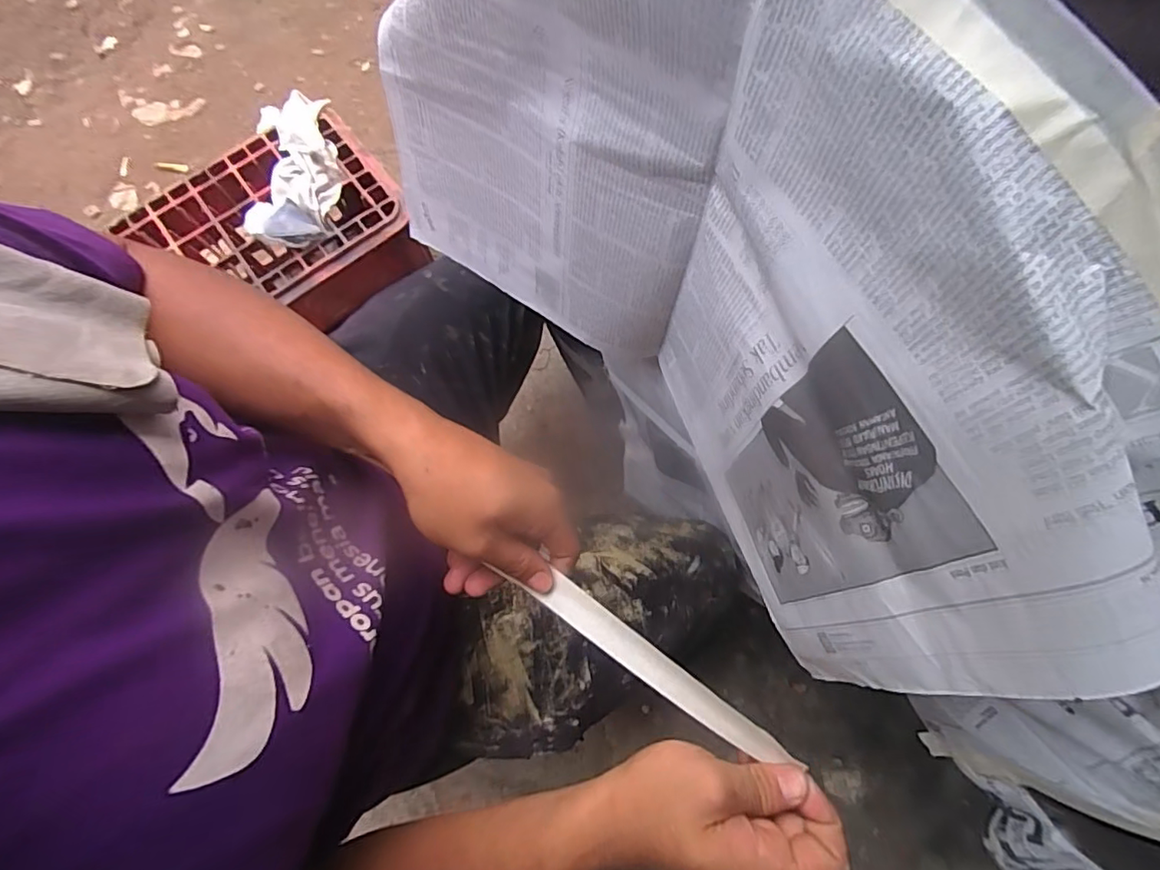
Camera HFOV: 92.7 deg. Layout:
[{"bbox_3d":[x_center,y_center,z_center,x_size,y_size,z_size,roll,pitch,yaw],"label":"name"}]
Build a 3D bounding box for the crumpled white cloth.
[{"bbox_3d":[-0.409,-0.382,0.792,0.130,0.031,0.264,-1,74,0],"label":"crumpled white cloth"}]

